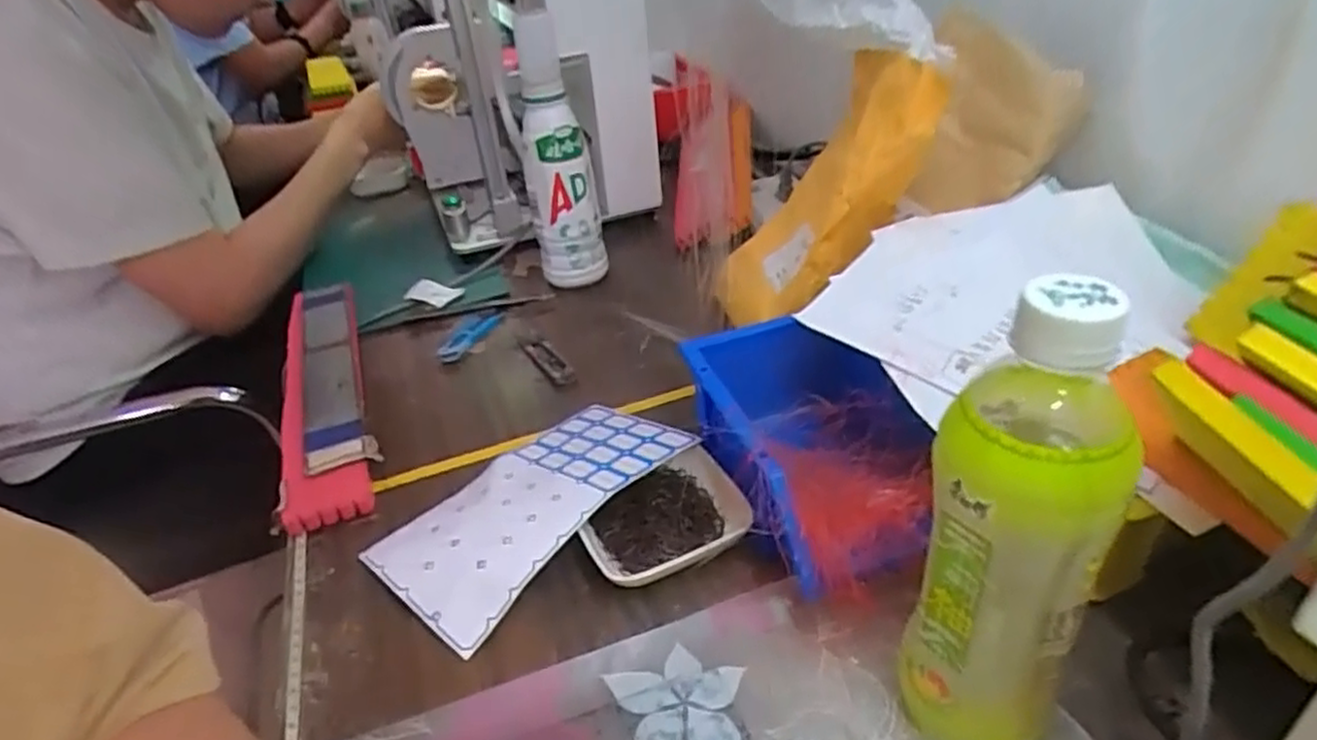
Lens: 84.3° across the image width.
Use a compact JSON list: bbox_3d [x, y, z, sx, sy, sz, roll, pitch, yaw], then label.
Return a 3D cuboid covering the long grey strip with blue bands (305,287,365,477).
[{"bbox_3d":[-0.276,-0.006,0.609,0.039,0.011,0.261,-18,37,-15],"label":"long grey strip with blue bands"}]

